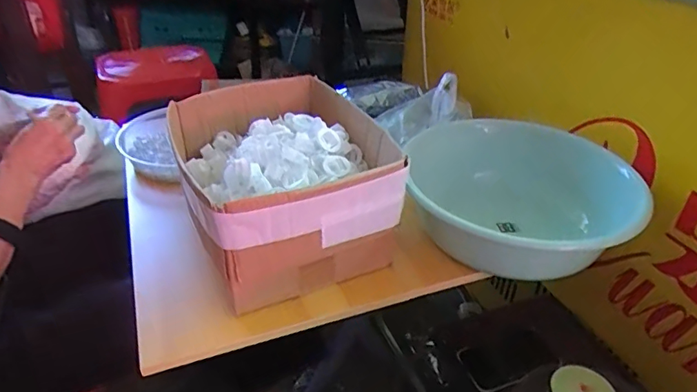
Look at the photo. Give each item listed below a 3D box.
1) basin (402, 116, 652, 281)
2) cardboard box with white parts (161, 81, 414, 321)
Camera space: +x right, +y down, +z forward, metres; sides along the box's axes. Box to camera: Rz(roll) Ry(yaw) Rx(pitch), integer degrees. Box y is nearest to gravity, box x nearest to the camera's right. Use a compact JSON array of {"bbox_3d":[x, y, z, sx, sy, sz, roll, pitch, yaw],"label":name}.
[{"bbox_3d":[0.218,0.017,0.678,0.267,0.151,0.220,4,34,5],"label":"basin"},{"bbox_3d":[-0.086,-0.026,0.655,0.235,0.140,0.298,-12,36,-18],"label":"cardboard box with white parts"}]

